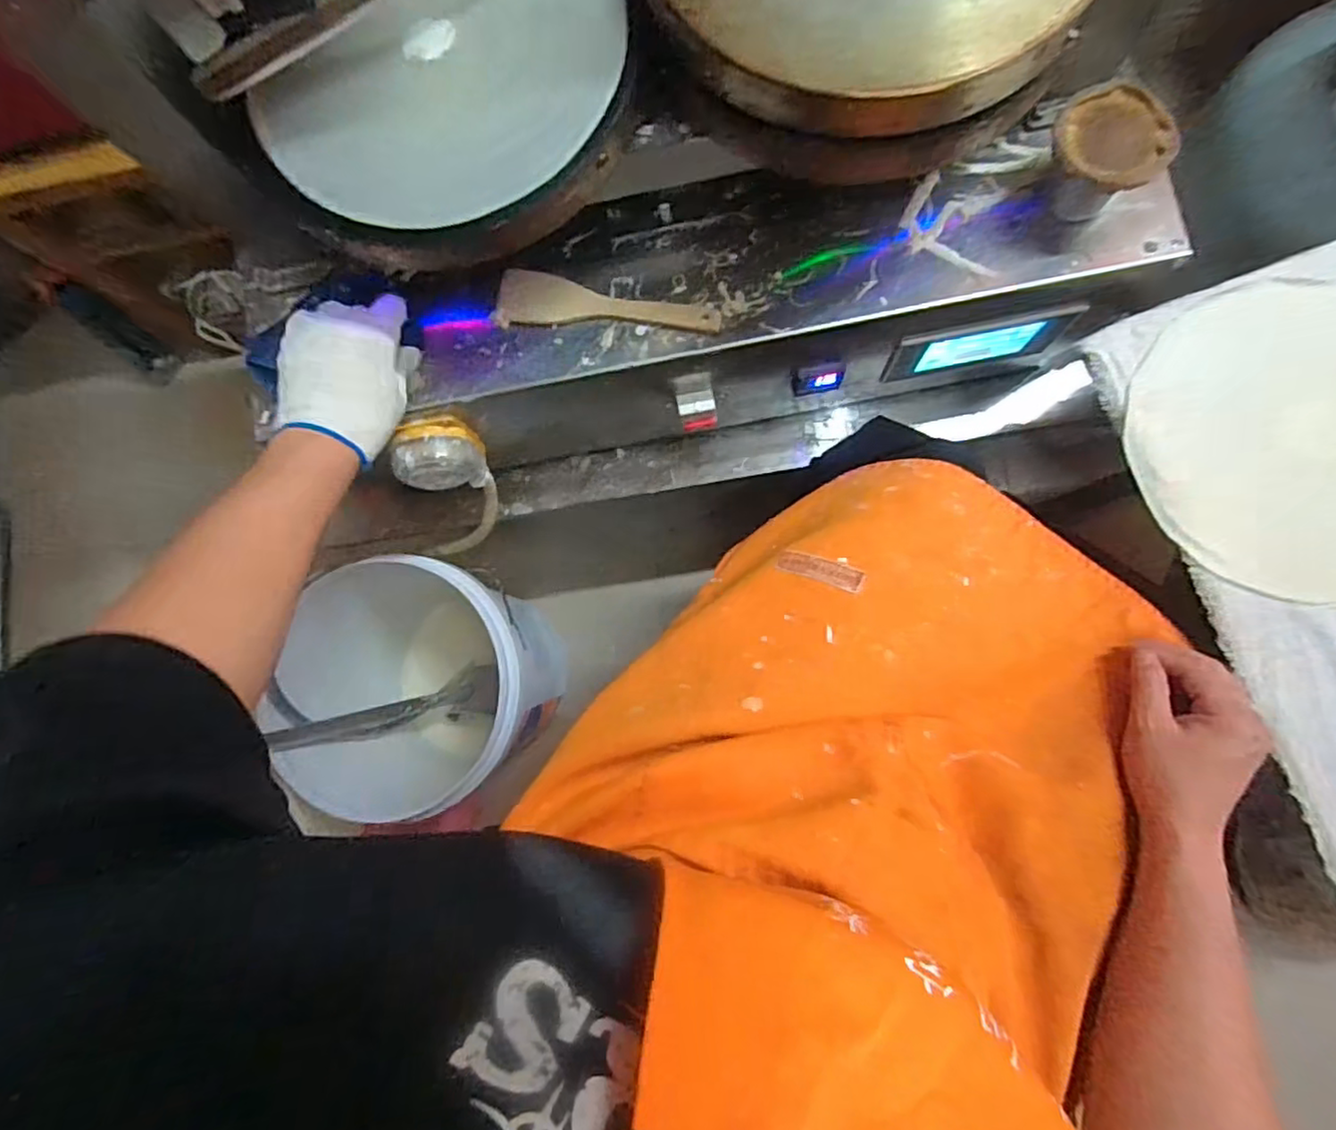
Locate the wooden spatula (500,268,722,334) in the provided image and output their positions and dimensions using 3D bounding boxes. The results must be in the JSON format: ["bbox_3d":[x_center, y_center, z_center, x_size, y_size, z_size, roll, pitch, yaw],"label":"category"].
[{"bbox_3d":[-0.053,-0.236,0.592,0.198,0.010,0.046,5,83,6],"label":"wooden spatula"}]

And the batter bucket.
[{"bbox_3d":[-0.313,0.149,0.922,0.296,0.329,0.275,-1,83,5],"label":"batter bucket"}]

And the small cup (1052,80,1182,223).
[{"bbox_3d":[0.347,-0.323,0.536,0.084,0.075,0.080,-1,83,5],"label":"small cup"}]

